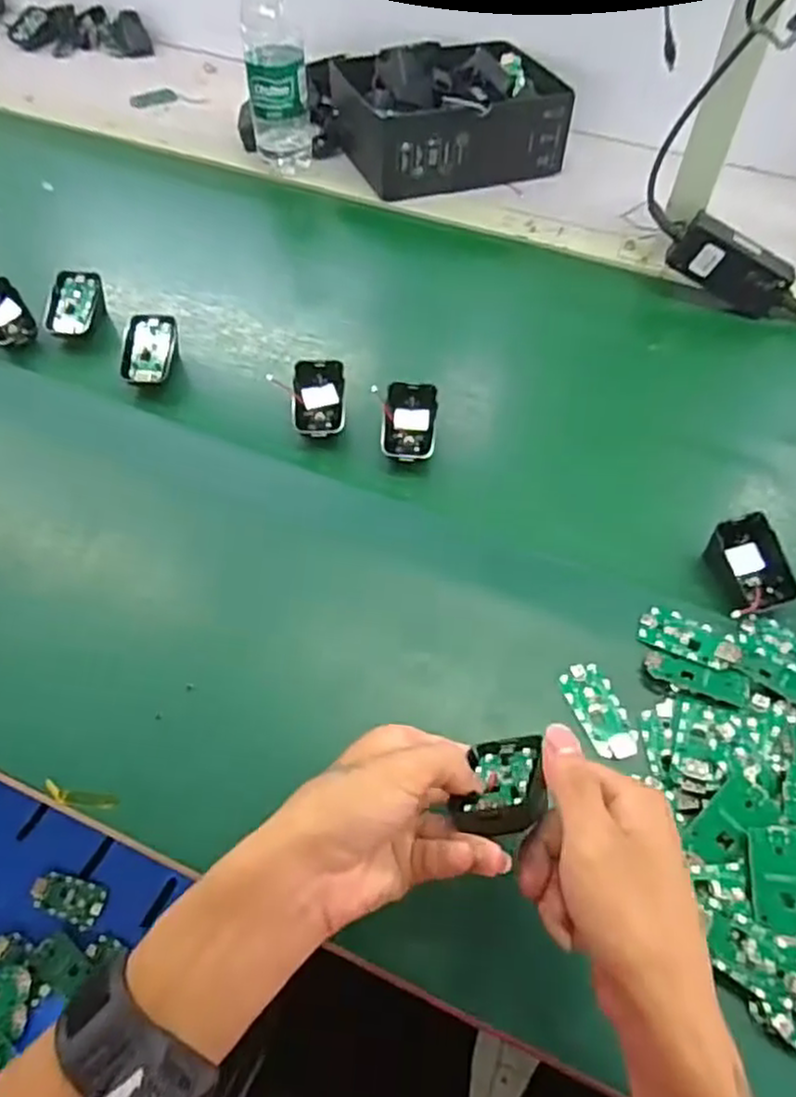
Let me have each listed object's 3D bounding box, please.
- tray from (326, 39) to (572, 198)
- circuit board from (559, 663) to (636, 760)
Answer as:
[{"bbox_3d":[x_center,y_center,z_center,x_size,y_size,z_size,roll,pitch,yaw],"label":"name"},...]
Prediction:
[{"bbox_3d":[0.066,-0.523,0.848,0.250,0.096,0.180,-17,57,-13],"label":"tray"},{"bbox_3d":[0.132,0.105,0.455,0.031,0.007,0.065,-15,57,-12],"label":"circuit board"}]

